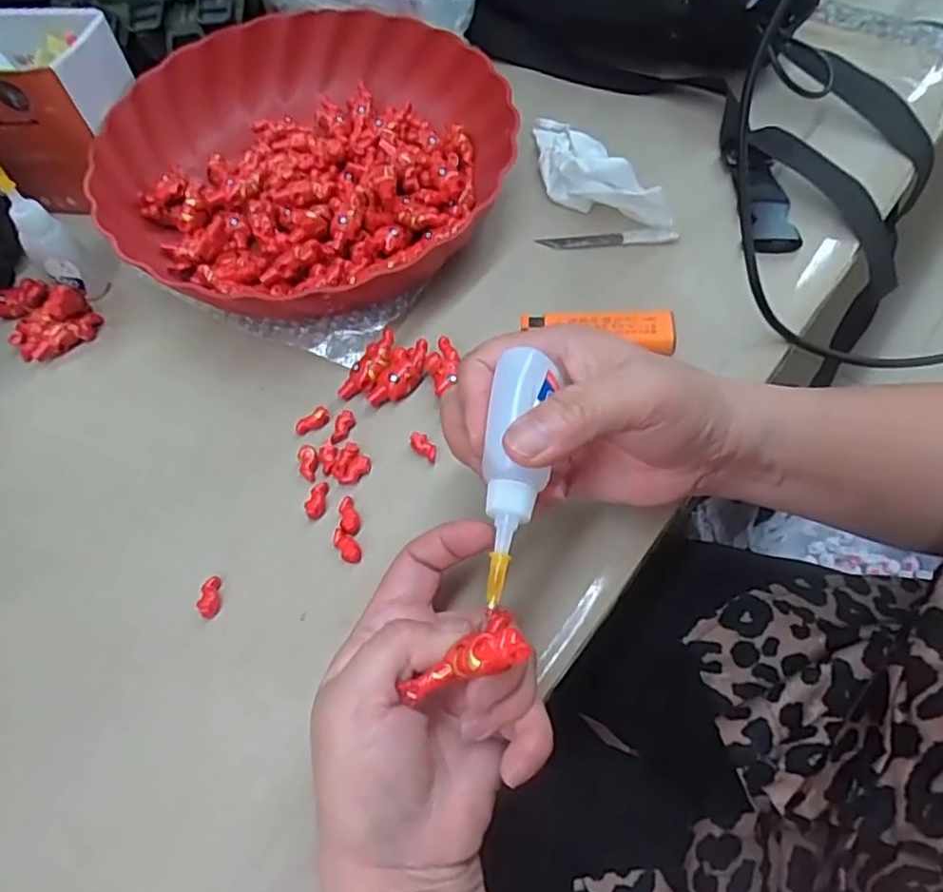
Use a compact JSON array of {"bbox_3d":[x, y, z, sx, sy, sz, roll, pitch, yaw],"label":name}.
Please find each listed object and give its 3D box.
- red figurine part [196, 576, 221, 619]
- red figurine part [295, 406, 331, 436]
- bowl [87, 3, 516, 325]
[{"bbox_3d":[-0.120,0.069,0.305,0.008,0.006,0.019,-5,60,3],"label":"red figurine part"},{"bbox_3d":[-0.084,-0.013,0.347,0.020,0.005,0.010,-26,62,-11],"label":"red figurine part"},{"bbox_3d":[-0.102,-0.174,0.416,0.239,0.054,0.236,-2,60,4],"label":"bowl"}]

